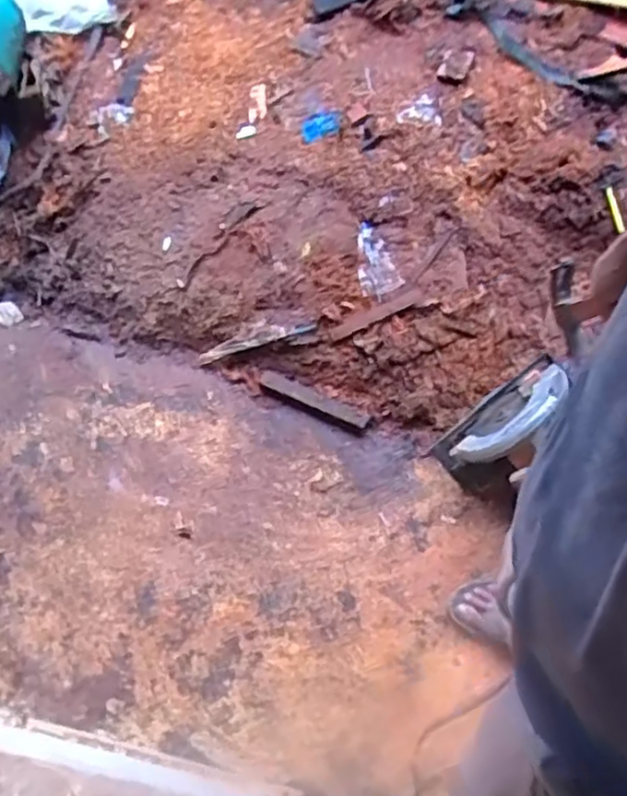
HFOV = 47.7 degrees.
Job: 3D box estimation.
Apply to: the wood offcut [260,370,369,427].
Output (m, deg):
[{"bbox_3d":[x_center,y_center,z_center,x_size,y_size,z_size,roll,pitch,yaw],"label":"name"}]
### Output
[{"bbox_3d":[0.001,0.001,1.592,0.262,0.026,0.029,25,68,15],"label":"wood offcut"}]

